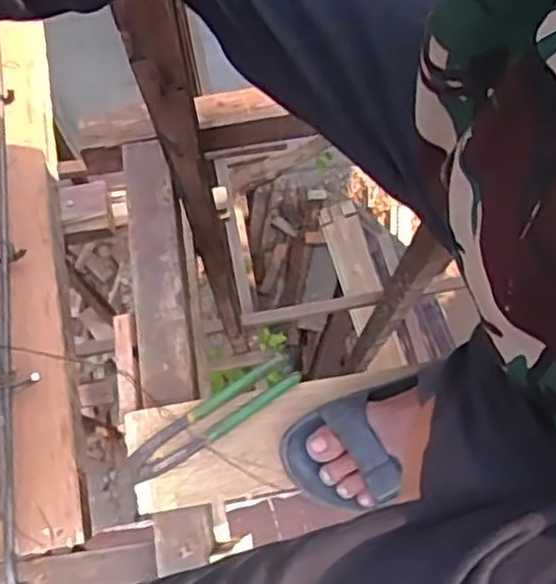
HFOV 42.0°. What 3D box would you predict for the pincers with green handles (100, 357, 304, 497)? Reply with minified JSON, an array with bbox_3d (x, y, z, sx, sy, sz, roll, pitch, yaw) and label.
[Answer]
[{"bbox_3d":[-0.077,0.134,0.721,0.215,0.012,0.039,-32,78,-9],"label":"pincers with green handles"}]

